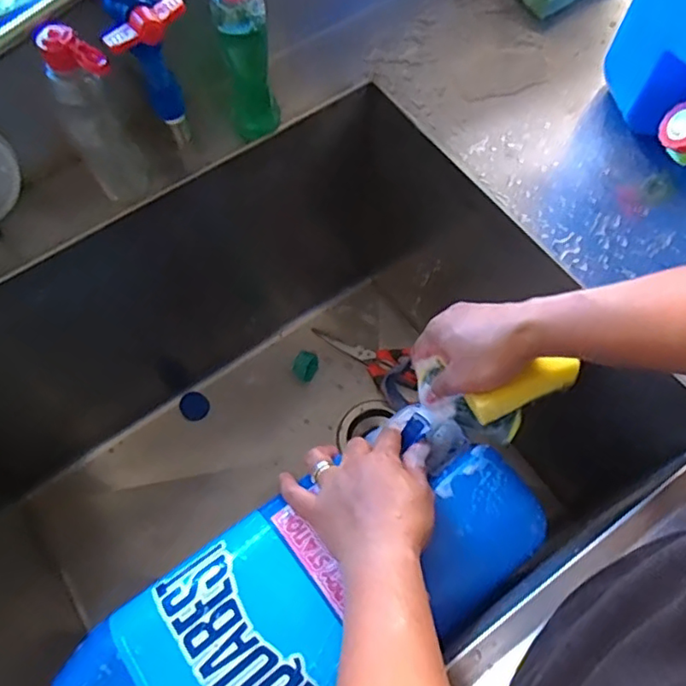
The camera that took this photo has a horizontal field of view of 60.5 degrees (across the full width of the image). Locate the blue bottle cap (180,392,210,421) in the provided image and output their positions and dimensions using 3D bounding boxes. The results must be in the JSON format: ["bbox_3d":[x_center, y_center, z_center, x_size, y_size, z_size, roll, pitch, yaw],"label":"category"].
[{"bbox_3d":[-0.216,0.092,0.854,0.039,0.011,0.041,-1,65,1],"label":"blue bottle cap"}]

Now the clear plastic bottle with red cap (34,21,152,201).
[{"bbox_3d":[-0.208,-0.188,0.496,0.051,0.158,0.057,-31,68,-12],"label":"clear plastic bottle with red cap"}]

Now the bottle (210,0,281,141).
[{"bbox_3d":[-0.084,-0.251,0.512,0.043,0.164,0.045,-12,65,-4],"label":"bottle"}]

